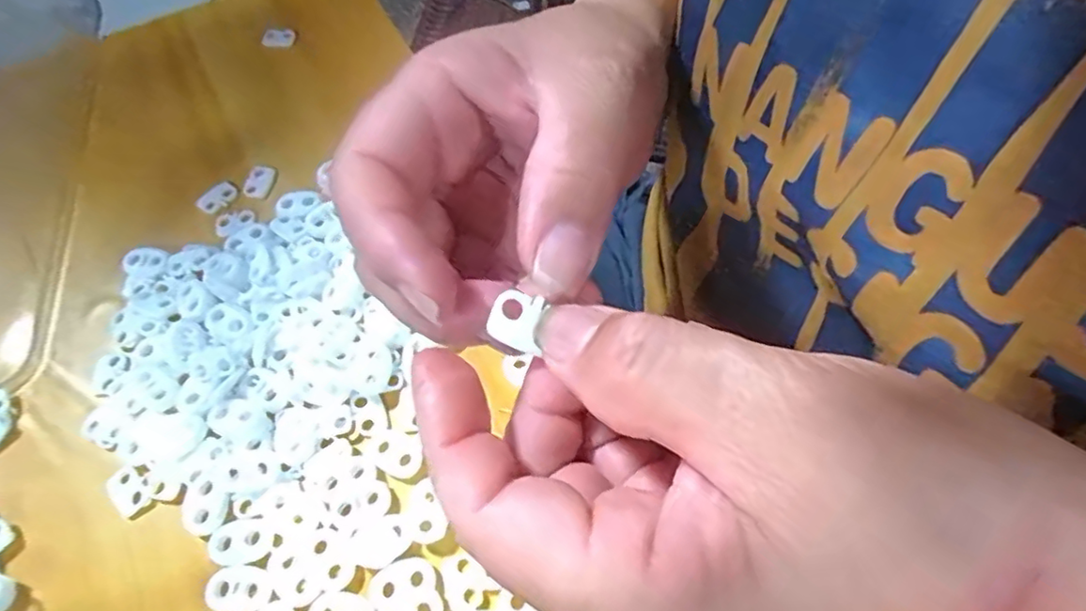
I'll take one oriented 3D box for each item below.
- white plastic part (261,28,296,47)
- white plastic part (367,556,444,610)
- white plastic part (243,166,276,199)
[{"bbox_3d":[-0.152,-0.153,0.343,0.018,0.006,0.009,3,63,4],"label":"white plastic part"},{"bbox_3d":[-0.048,0.102,0.208,0.023,0.004,0.025,-20,64,-7],"label":"white plastic part"},{"bbox_3d":[-0.139,-0.061,0.297,0.012,0.005,0.018,13,65,9],"label":"white plastic part"}]

